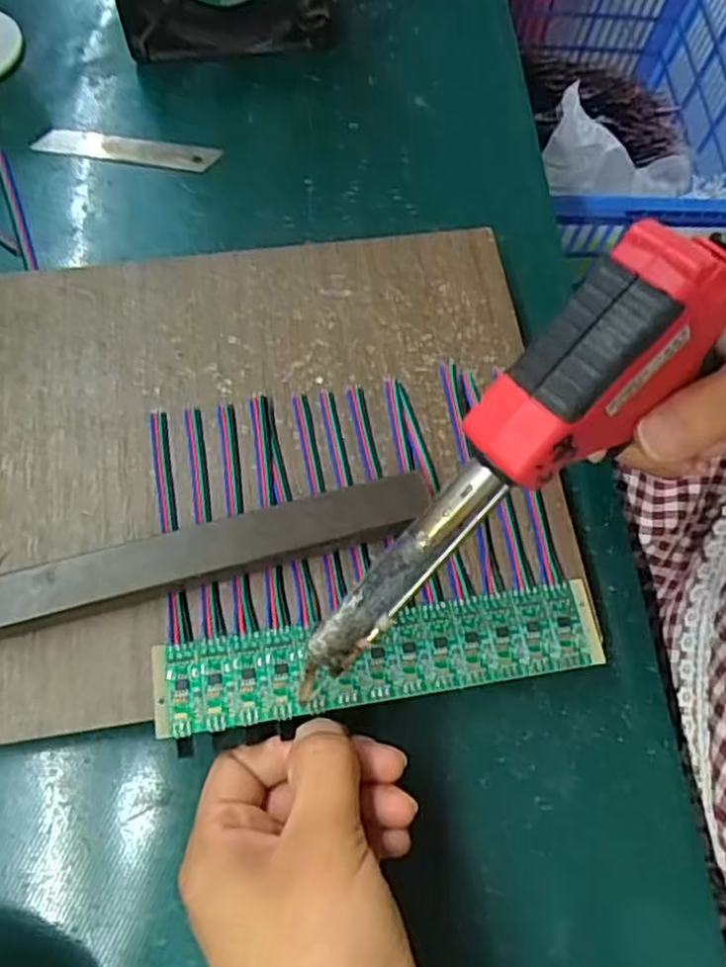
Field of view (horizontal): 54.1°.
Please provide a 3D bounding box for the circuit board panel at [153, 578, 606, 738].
[{"bbox_3d":[0.007,0.064,0.266,0.164,0.004,0.032,-8,66,-5],"label":"circuit board panel"}]

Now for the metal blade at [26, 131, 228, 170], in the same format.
[{"bbox_3d":[-0.132,-0.187,0.396,0.099,0.006,0.017,6,73,-2],"label":"metal blade"}]

